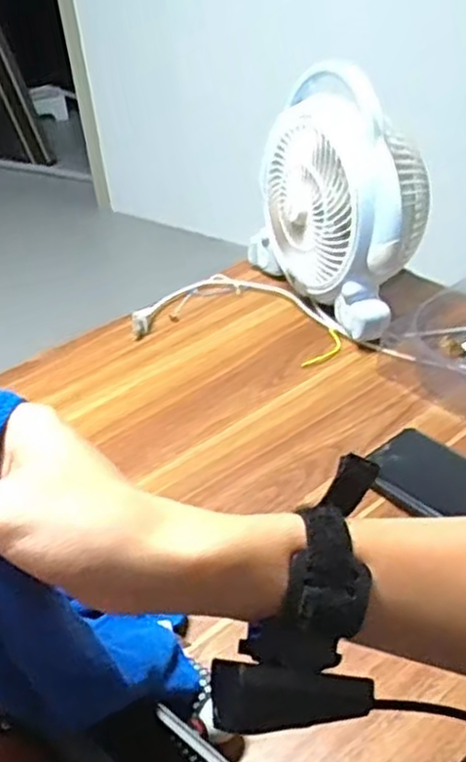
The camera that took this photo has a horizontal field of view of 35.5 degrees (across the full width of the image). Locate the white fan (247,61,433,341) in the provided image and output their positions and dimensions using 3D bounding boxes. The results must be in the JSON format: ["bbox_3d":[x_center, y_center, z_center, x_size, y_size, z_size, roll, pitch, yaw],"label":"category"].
[{"bbox_3d":[0.134,-0.214,0.841,0.138,0.245,0.256,-20,38,-20],"label":"white fan"}]

